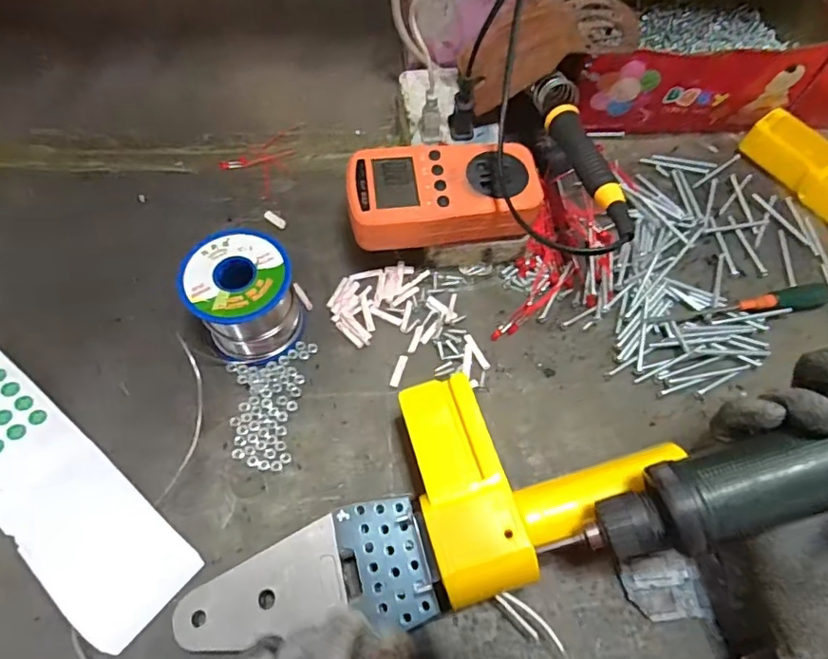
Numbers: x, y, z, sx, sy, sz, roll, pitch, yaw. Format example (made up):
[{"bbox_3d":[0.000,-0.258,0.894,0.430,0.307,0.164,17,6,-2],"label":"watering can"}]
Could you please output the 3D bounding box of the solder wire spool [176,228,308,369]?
[{"bbox_3d":[-0.110,-0.020,0.350,0.067,0.063,0.065,-13,64,-9],"label":"solder wire spool"}]

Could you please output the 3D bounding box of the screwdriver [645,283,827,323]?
[{"bbox_3d":[0.243,-0.016,0.389,0.147,0.013,0.020,-12,64,-9],"label":"screwdriver"}]

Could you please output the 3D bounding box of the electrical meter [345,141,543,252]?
[{"bbox_3d":[0.019,-0.092,0.368,0.126,0.030,0.071,-9,63,-7],"label":"electrical meter"}]

